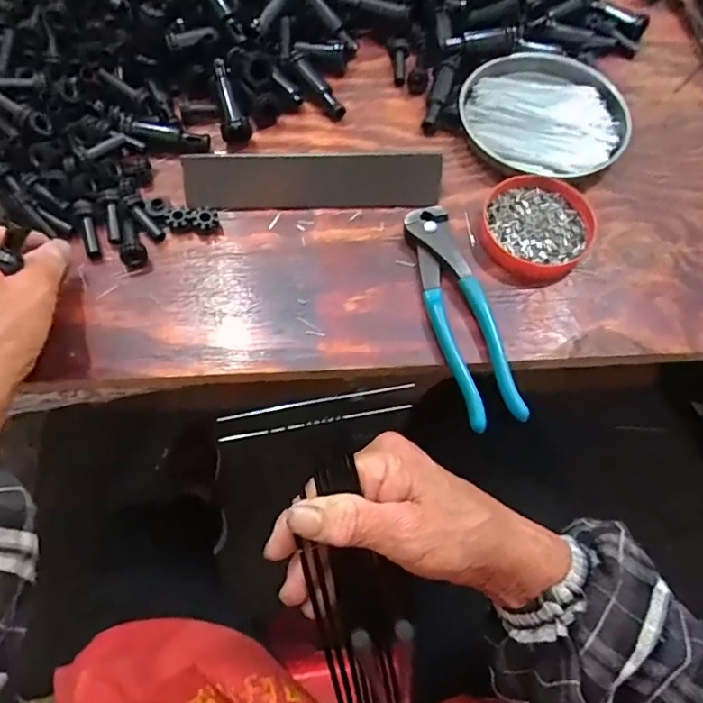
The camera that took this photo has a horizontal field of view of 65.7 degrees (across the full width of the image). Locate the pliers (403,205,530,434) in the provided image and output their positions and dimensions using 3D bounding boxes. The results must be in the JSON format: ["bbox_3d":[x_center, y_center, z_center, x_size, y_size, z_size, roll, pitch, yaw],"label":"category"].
[{"bbox_3d":[0.073,-0.029,0.373,0.039,0.023,0.165,-15,72,-7],"label":"pliers"}]

